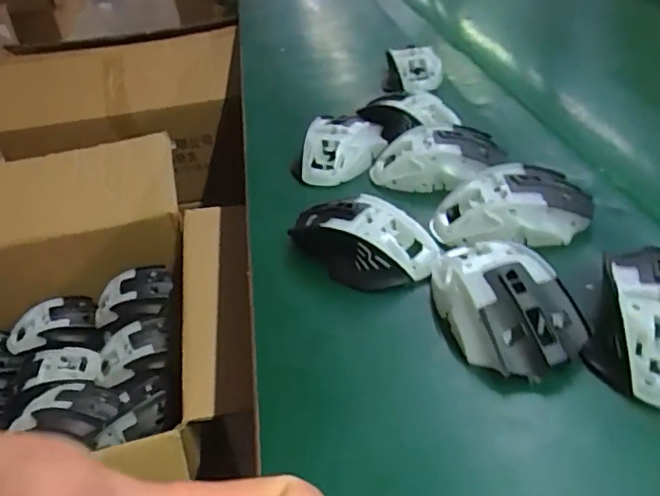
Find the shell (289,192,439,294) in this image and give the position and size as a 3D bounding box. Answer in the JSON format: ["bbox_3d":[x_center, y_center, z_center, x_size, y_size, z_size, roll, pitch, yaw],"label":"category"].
[{"bbox_3d":[0.023,-0.010,0.410,0.104,0.032,0.064,13,41,25],"label":"shell"}]

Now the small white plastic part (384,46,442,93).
[{"bbox_3d":[0.099,-0.213,0.673,0.065,0.046,0.032,-5,36,3],"label":"small white plastic part"}]

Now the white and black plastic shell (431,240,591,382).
[{"bbox_3d":[0.103,0.029,0.344,0.064,0.040,0.104,-14,36,-9],"label":"white and black plastic shell"}]

